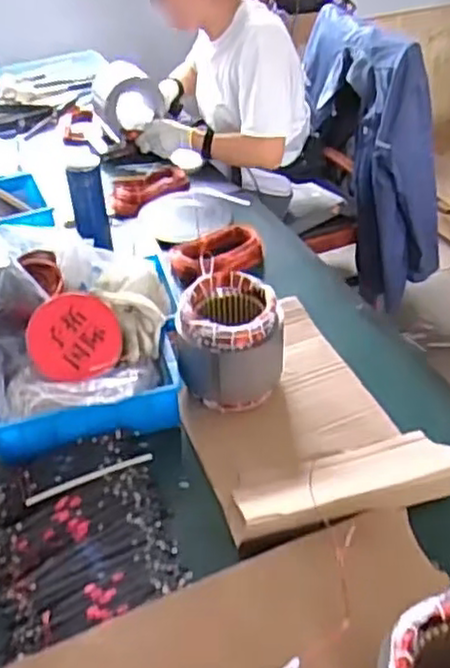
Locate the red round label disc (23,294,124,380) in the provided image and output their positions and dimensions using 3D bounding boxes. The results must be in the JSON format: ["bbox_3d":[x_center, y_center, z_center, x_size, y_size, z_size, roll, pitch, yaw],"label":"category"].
[{"bbox_3d":[-0.218,0.004,1.019,0.132,0.015,0.127,1,79,-6],"label":"red round label disc"}]

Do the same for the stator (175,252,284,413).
[{"bbox_3d":[0.012,0.016,1.063,0.157,0.159,0.150,3,40,7],"label":"stator"}]

